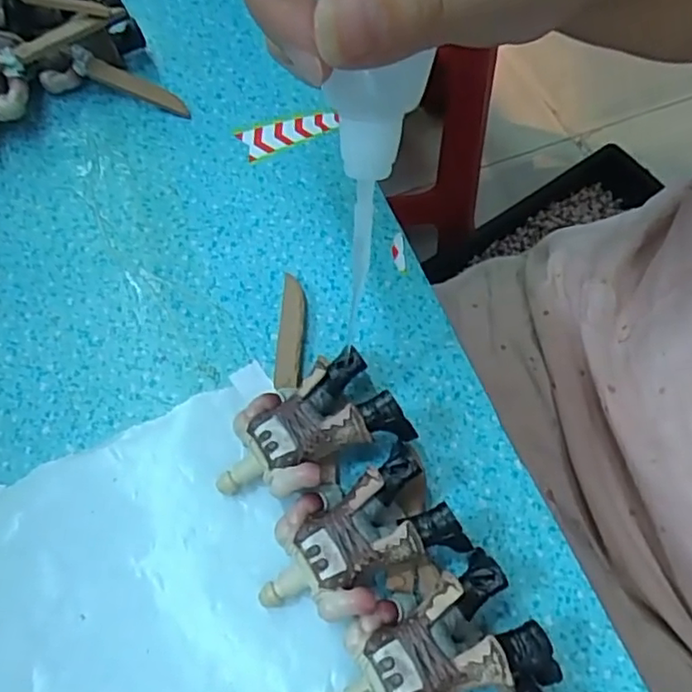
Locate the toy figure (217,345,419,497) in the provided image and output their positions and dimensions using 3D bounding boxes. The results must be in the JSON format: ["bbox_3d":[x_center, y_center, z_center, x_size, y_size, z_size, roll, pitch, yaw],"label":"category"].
[{"bbox_3d":[-0.013,0.028,0.199,0.057,0.023,0.035,-30,68,-15],"label":"toy figure"}]

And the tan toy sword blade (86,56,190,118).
[{"bbox_3d":[-0.087,-0.109,0.266,0.044,0.005,0.008,23,64,-8],"label":"tan toy sword blade"}]

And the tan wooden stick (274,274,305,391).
[{"bbox_3d":[-0.020,-0.006,0.226,0.009,0.005,0.047,3,63,0],"label":"tan wooden stick"}]

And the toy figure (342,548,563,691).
[{"bbox_3d":[0.022,0.085,0.172,0.059,0.024,0.034,-22,66,-12],"label":"toy figure"}]

